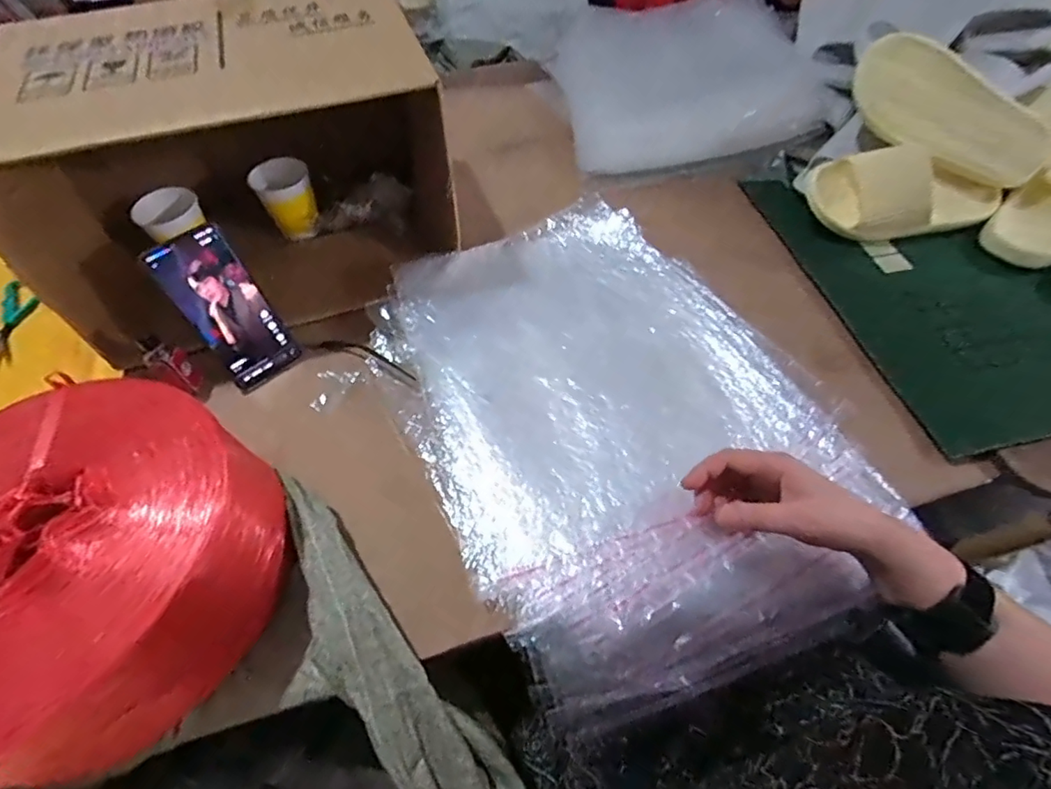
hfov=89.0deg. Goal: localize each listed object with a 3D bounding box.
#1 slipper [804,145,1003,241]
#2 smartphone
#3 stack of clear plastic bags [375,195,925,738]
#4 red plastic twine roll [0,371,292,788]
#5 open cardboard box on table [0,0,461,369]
[{"bbox_3d":[0.489,-0.260,0.678,0.251,0.084,0.086,-6,56,-1],"label":"slipper"},{"bbox_3d":[-0.304,-0.086,0.548,0.075,0.159,0.010,-36,38,-18],"label":"smartphone"},{"bbox_3d":[0.081,0.008,0.557,0.380,0.036,0.521,-22,60,-15],"label":"stack of clear plastic bags"},{"bbox_3d":[-0.340,0.134,0.411,0.239,0.135,0.271,33,64,22],"label":"red plastic twine roll"},{"bbox_3d":[-0.306,-0.253,0.612,0.397,0.265,0.260,-16,57,-8],"label":"open cardboard box on table"}]

